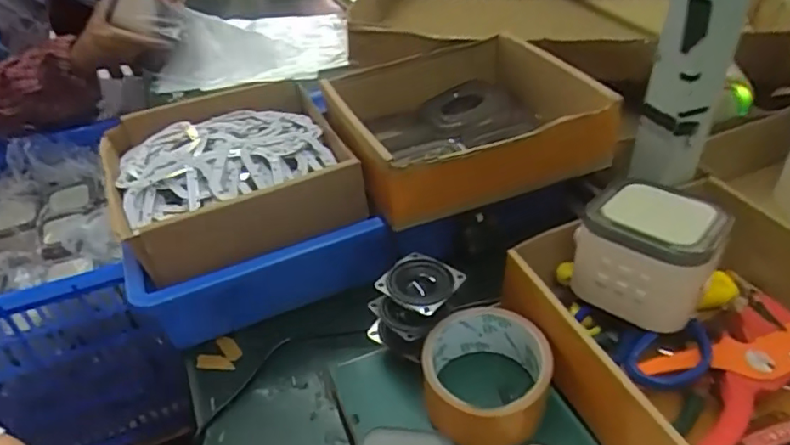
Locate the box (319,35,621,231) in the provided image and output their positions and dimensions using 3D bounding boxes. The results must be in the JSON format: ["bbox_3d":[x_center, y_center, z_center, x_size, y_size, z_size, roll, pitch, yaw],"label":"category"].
[{"bbox_3d":[0.055,-0.108,0.575,0.219,0.070,0.244,-17,40,-14],"label":"box"}]

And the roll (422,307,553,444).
[{"bbox_3d":[0.064,0.108,0.405,0.085,0.047,0.083,-3,39,3],"label":"roll"}]

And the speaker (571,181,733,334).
[{"bbox_3d":[0.182,0.023,0.420,0.091,0.077,0.085,22,46,30],"label":"speaker"}]

